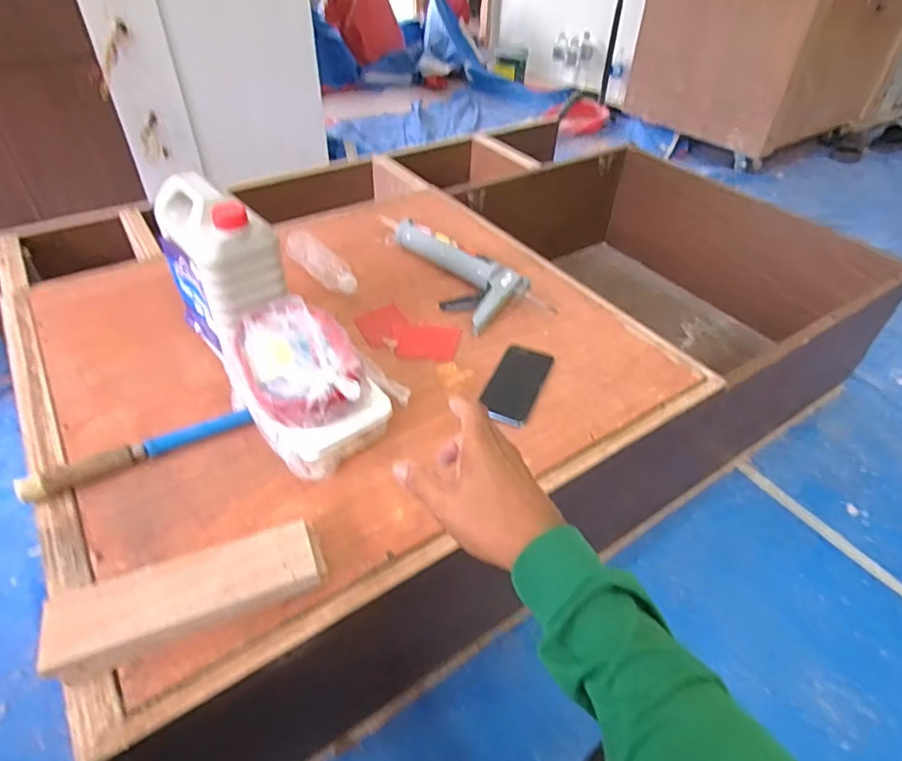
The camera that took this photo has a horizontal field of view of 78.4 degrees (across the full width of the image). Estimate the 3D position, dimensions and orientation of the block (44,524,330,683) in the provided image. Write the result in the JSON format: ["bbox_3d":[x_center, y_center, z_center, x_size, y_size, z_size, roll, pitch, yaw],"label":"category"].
[{"bbox_3d":[-0.248,0.208,0.539,0.238,0.046,0.074,-15,45,-18],"label":"block"}]

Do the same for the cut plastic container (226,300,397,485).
[{"bbox_3d":[-0.189,0.007,0.702,0.136,0.123,0.193,-30,52,-30],"label":"cut plastic container"}]

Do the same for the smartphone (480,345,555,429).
[{"bbox_3d":[0.094,0.002,0.796,0.072,0.011,0.164,17,45,16],"label":"smartphone"}]

